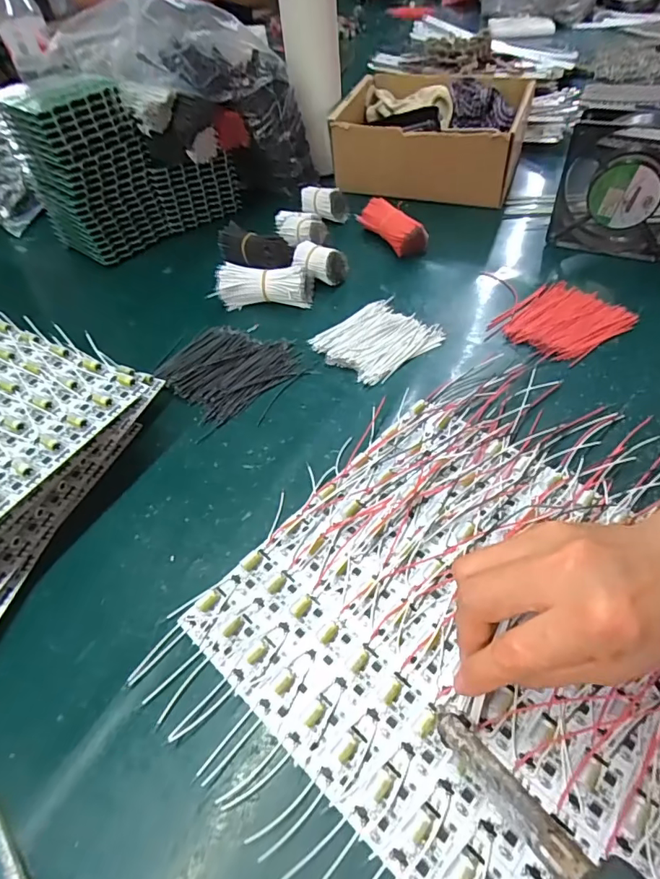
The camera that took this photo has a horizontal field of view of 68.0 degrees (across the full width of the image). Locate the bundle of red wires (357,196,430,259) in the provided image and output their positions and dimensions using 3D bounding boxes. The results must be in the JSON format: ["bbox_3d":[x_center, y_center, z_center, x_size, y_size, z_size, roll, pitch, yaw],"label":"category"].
[{"bbox_3d":[0.067,-0.233,0.541,0.033,0.039,0.086,-38,57,-24],"label":"bundle of red wires"}]

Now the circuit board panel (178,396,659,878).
[{"bbox_3d":[0.096,0.104,0.271,0.286,0.015,0.243,35,60,29],"label":"circuit board panel"}]

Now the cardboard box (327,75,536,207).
[{"bbox_3d":[0.122,-0.376,0.614,0.216,0.086,0.175,16,53,17],"label":"cardboard box"}]

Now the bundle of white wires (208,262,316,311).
[{"bbox_3d":[-0.066,-0.153,0.487,0.096,0.034,0.033,-2,50,3],"label":"bundle of white wires"}]

